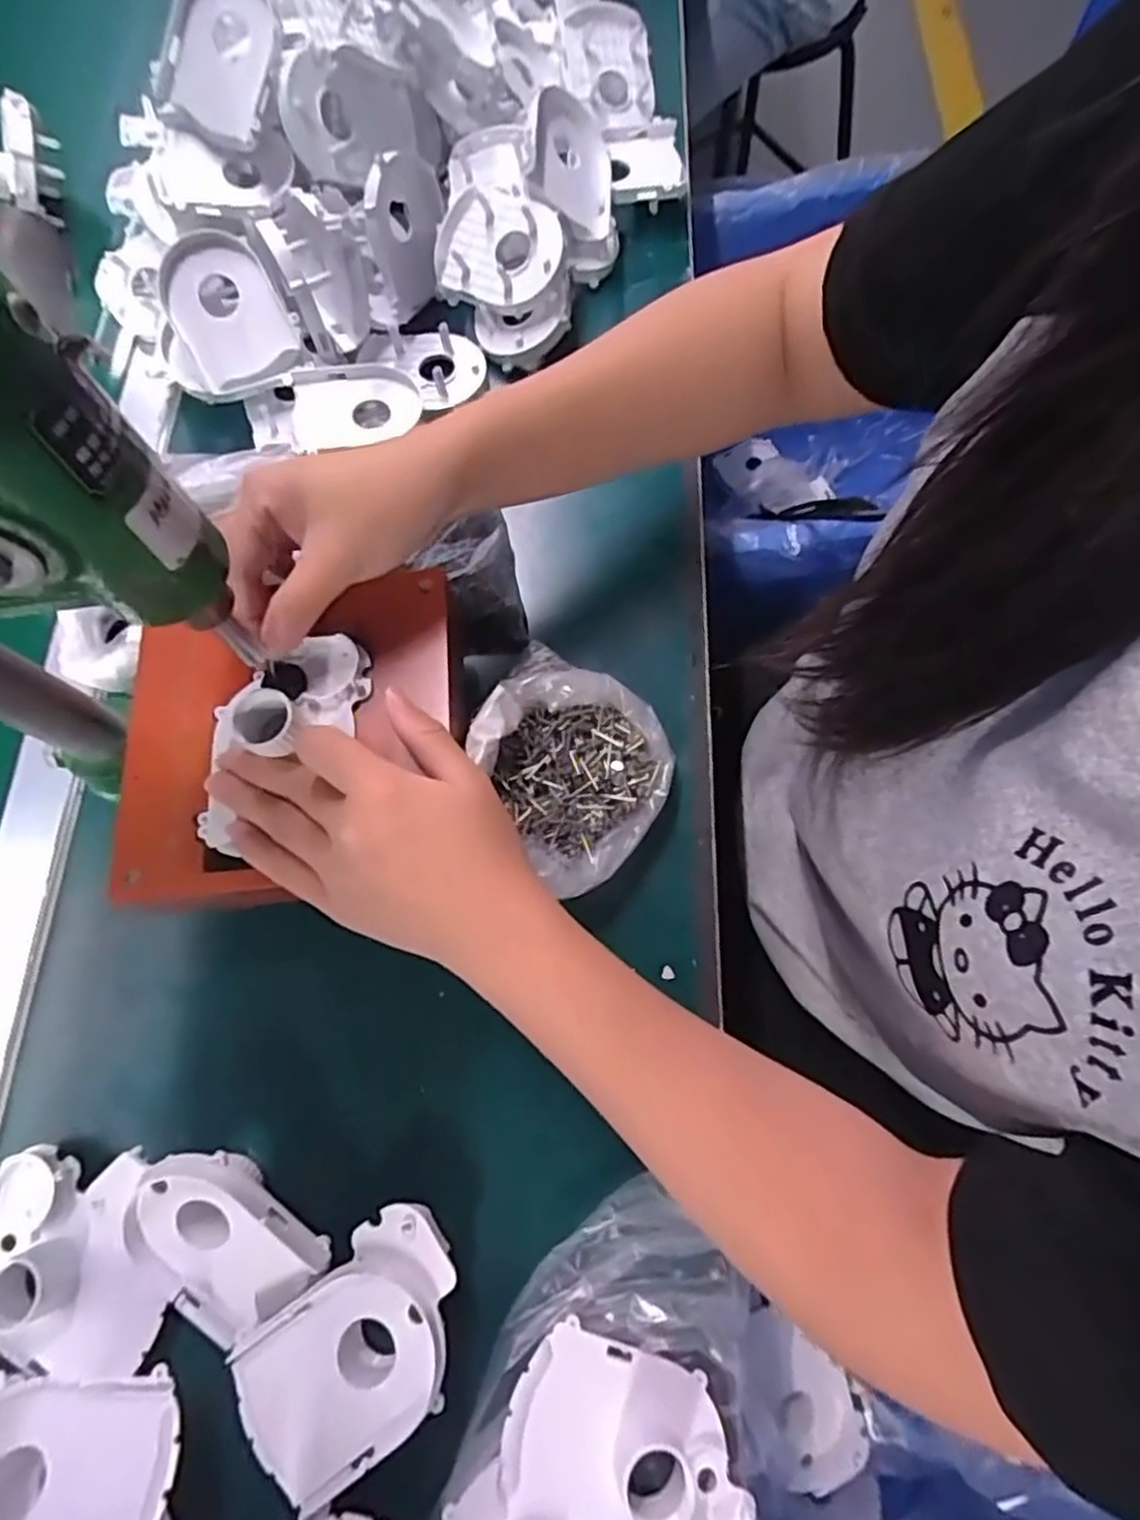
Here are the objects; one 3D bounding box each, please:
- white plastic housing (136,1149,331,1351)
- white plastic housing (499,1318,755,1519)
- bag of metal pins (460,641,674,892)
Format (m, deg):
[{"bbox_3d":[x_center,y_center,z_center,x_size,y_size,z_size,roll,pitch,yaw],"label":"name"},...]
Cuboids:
[{"bbox_3d":[-0.149,0.202,0.300,0.076,0.025,0.062,40,78,14],"label":"white plastic housing"},{"bbox_3d":[0.025,0.274,0.278,0.100,0.027,0.064,19,73,9],"label":"white plastic housing"},{"bbox_3d":[-0.005,-0.001,0.367,0.111,0.044,0.100,34,76,13],"label":"bag of metal pins"}]

